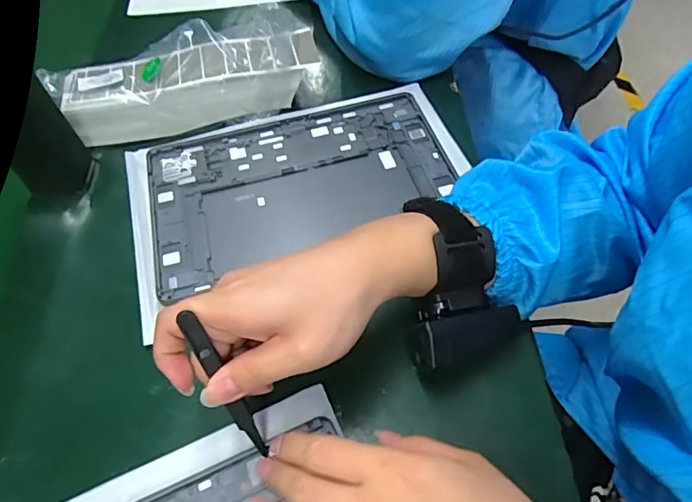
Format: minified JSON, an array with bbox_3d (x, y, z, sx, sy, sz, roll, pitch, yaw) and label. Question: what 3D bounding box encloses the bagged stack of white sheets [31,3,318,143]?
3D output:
[{"bbox_3d":[-0.146,-0.168,0.484,0.242,0.059,0.093,-13,55,-6],"label":"bagged stack of white sheets"}]

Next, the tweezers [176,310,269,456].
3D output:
[{"bbox_3d":[-0.065,0.077,0.278,0.011,0.100,0.010,-29,30,-16],"label":"tweezers"}]

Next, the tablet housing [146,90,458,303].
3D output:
[{"bbox_3d":[-0.042,-0.066,0.439,0.255,0.007,0.160,-17,55,-9],"label":"tablet housing"}]

